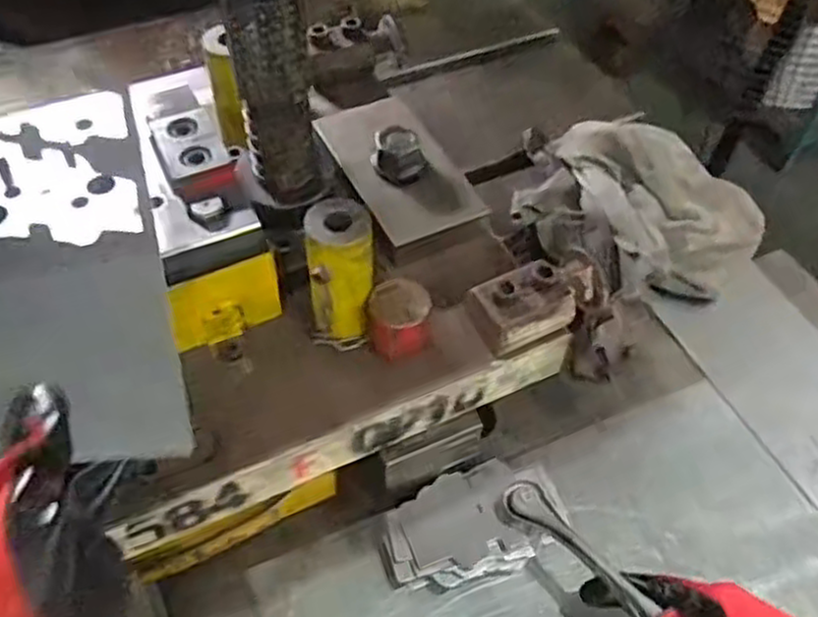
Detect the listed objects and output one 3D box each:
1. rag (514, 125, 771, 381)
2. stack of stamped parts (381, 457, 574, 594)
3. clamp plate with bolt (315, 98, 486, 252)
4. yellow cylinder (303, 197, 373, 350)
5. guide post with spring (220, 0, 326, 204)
[{"bbox_3d":[0.220,-0.093,0.727,0.222,0.068,0.293,-10,53,-9],"label":"rag"},{"bbox_3d":[0.046,0.157,0.552,0.133,0.035,0.073,-15,54,-13],"label":"stack of stamped parts"},{"bbox_3d":[-0.009,-0.116,0.581,0.080,0.032,0.141,-22,56,-18],"label":"clamp plate with bolt"},{"bbox_3d":[-0.042,-0.020,0.484,0.039,0.098,0.040,-3,52,-4],"label":"yellow cylinder"},{"bbox_3d":[-0.084,-0.135,0.480,0.045,0.159,0.041,-11,53,-11],"label":"guide post with spring"}]

